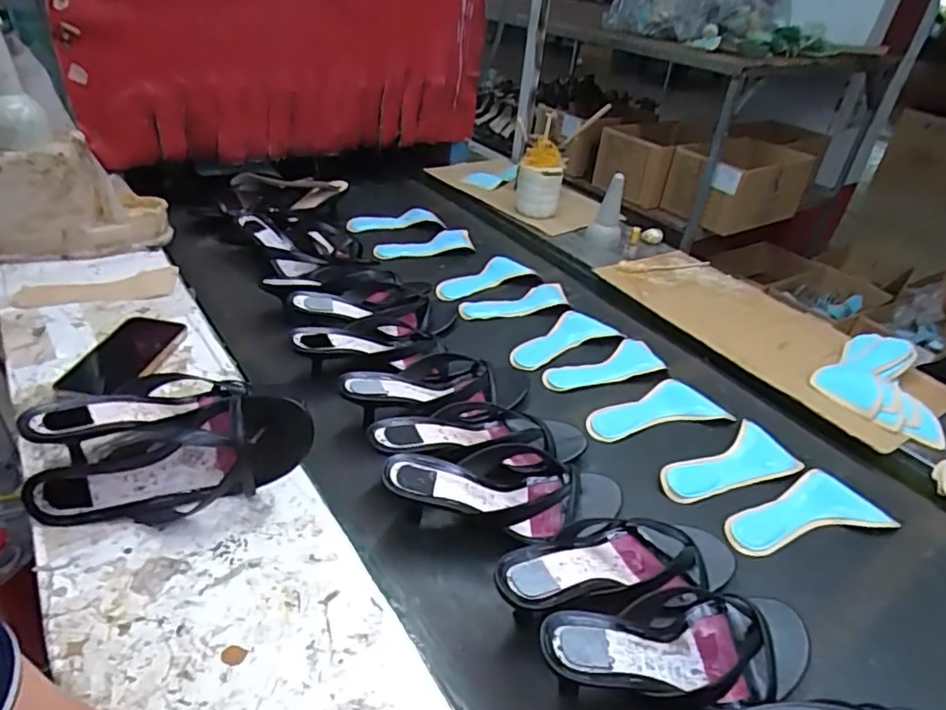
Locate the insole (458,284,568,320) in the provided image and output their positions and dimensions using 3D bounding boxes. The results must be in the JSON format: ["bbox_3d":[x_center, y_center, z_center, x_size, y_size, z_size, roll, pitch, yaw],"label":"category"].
[{"bbox_3d":[0.079,-0.086,1.008,0.215,0.018,0.071,-17,41,-29],"label":"insole"}]

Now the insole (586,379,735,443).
[{"bbox_3d":[0.238,0.071,0.799,0.204,0.012,0.081,-8,37,-19],"label":"insole"}]

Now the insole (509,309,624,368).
[{"bbox_3d":[0.135,-0.020,0.911,0.183,0.011,0.087,-27,46,-38],"label":"insole"}]

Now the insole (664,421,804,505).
[{"bbox_3d":[0.303,0.131,0.716,0.196,0.009,0.080,-13,39,-25],"label":"insole"}]

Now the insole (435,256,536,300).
[{"bbox_3d":[0.010,-0.137,1.064,0.184,0.016,0.079,-22,44,-34],"label":"insole"}]

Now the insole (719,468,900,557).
[{"bbox_3d":[0.368,0.174,0.671,0.201,0.017,0.077,-6,34,-16],"label":"insole"}]

